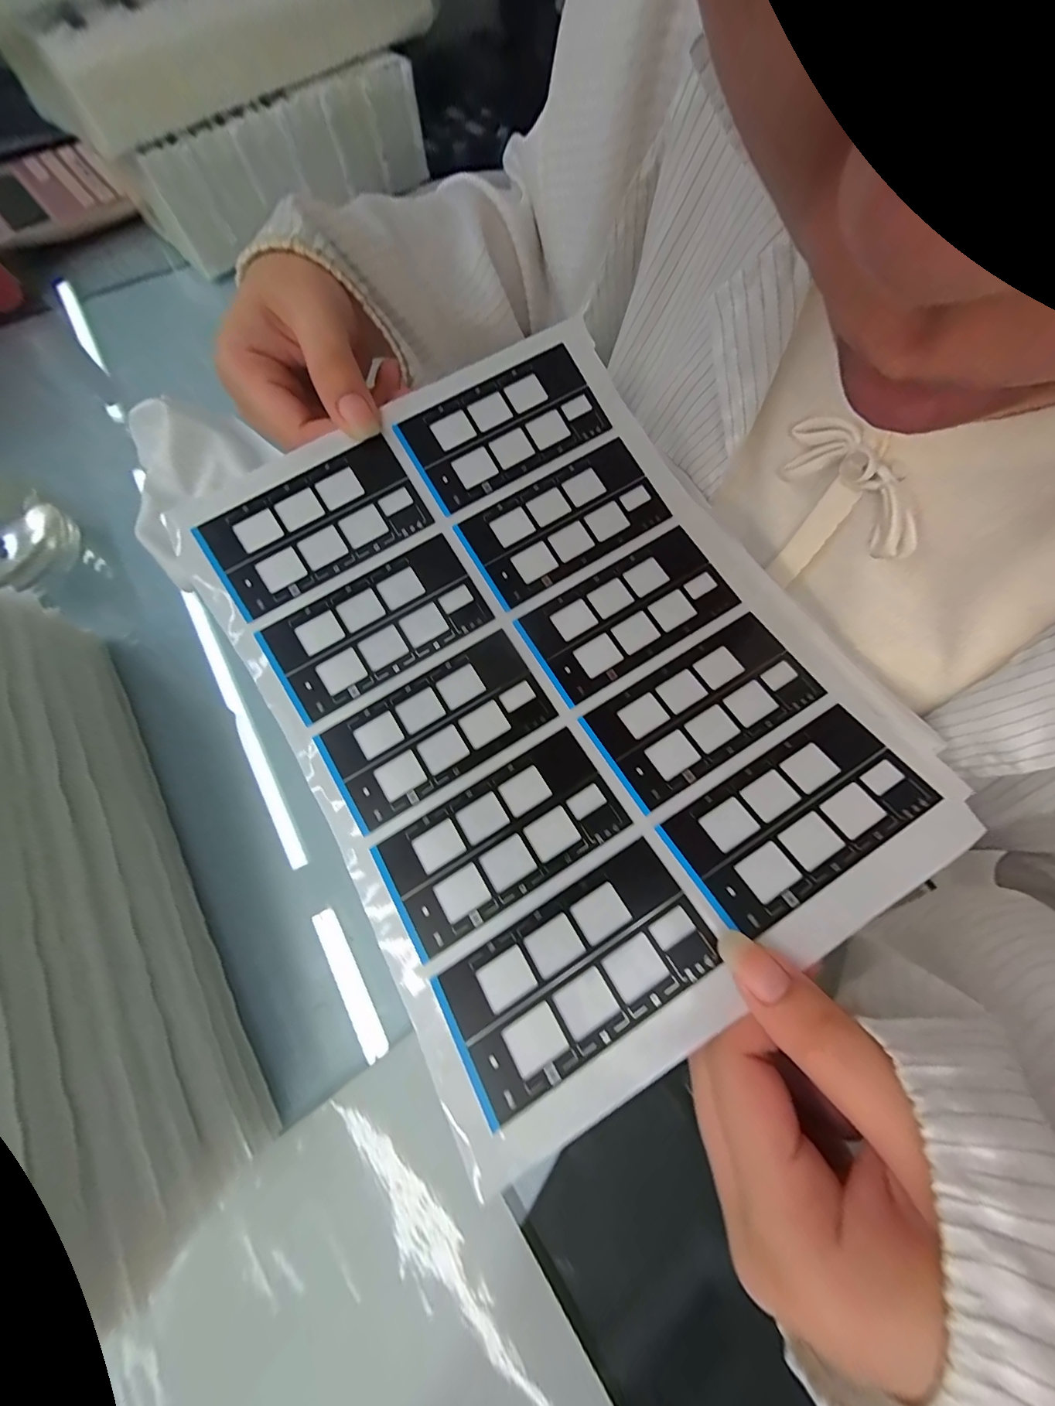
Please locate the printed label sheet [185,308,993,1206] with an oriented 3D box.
[{"bbox_3d":[0.009,-0.016,0.179,0.204,0.028,0.258,-30,76,-10],"label":"printed label sheet"}]

